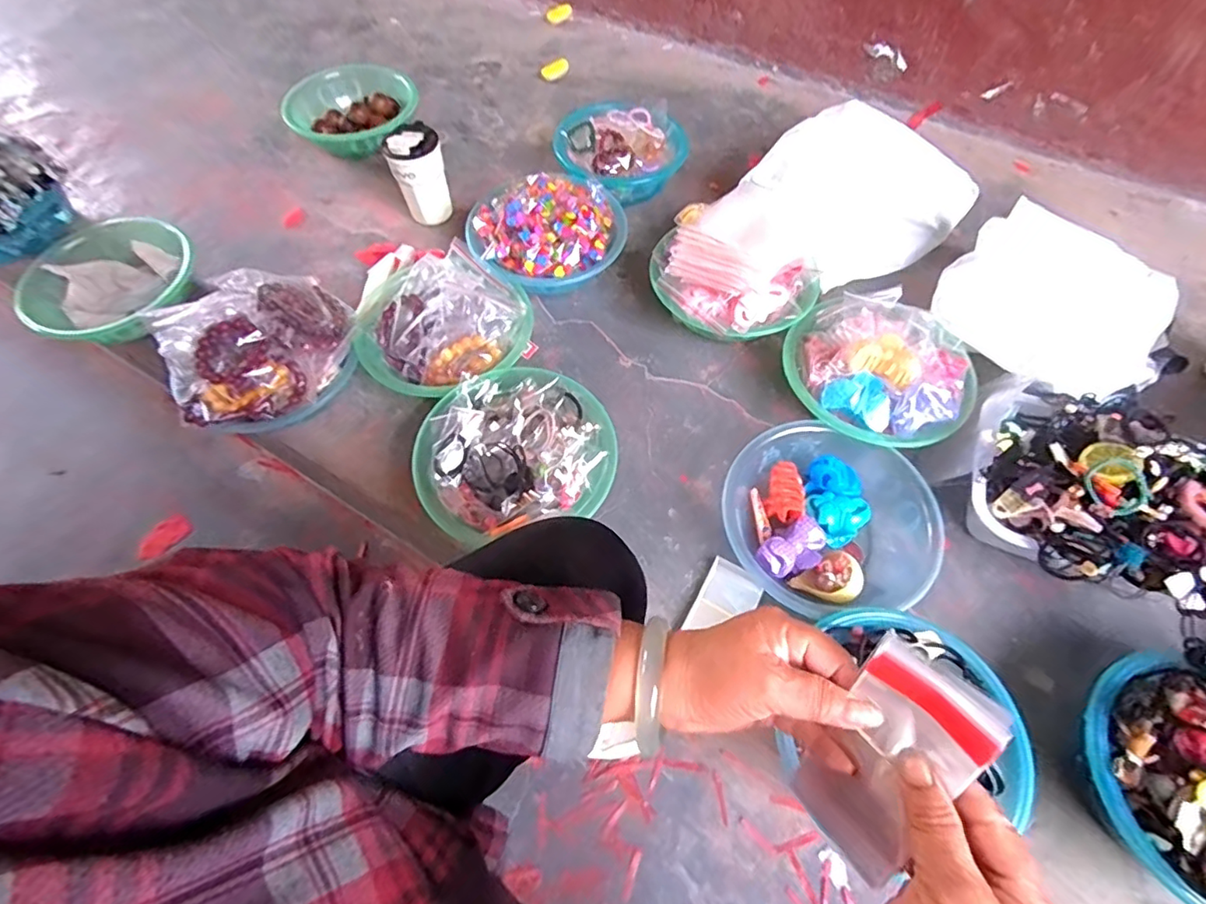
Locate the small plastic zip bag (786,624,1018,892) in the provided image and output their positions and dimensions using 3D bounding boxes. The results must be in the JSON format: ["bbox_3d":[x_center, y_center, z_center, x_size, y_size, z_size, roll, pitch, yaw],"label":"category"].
[{"bbox_3d":[0.149,0.152,0.285,0.014,0.107,0.060,-4,32,-48],"label":"small plastic zip bag"}]

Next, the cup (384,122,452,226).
[{"bbox_3d":[-0.300,-0.455,0.926,0.083,0.147,0.080,-13,62,-7],"label":"cup"}]

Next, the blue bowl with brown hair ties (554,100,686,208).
[{"bbox_3d":[0.024,-0.520,0.984,0.230,0.096,0.202,-35,67,-17],"label":"blue bowl with brown hair ties"}]

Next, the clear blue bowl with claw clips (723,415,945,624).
[{"bbox_3d":[0.262,0.083,0.665,0.228,0.066,0.227,0,62,0],"label":"clear blue bowl with claw clips"}]

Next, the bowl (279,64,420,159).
[{"bbox_3d":[-0.466,-0.620,1.037,0.225,0.091,0.208,0,62,0],"label":"bowl"}]

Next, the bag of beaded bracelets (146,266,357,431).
[{"bbox_3d":[-0.444,-0.136,0.720,0.231,0.082,0.180,-24,64,-12],"label":"bag of beaded bracelets"}]

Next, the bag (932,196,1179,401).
[{"bbox_3d":[0.632,-0.204,0.781,0.257,0.077,0.289,-38,68,-18],"label":"bag"}]

